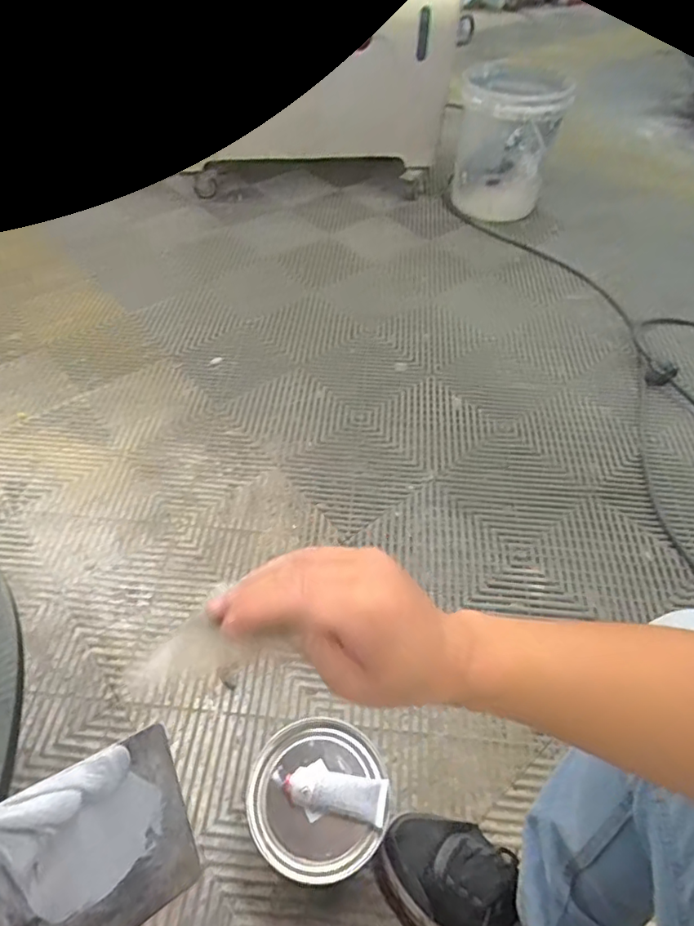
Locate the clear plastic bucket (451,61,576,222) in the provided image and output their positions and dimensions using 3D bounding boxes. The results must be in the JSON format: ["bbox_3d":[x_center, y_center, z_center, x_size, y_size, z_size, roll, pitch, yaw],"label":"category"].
[{"bbox_3d":[0.423,-0.854,1.489,0.255,0.350,0.262,0,53,0],"label":"clear plastic bucket"}]

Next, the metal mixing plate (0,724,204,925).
[{"bbox_3d":[-0.122,0.169,0.217,0.127,0.010,0.073,-12,80,-45],"label":"metal mixing plate"}]

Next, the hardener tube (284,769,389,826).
[{"bbox_3d":[-0.012,0.361,0.599,0.112,0.025,0.041,7,50,4],"label":"hardener tube"}]

